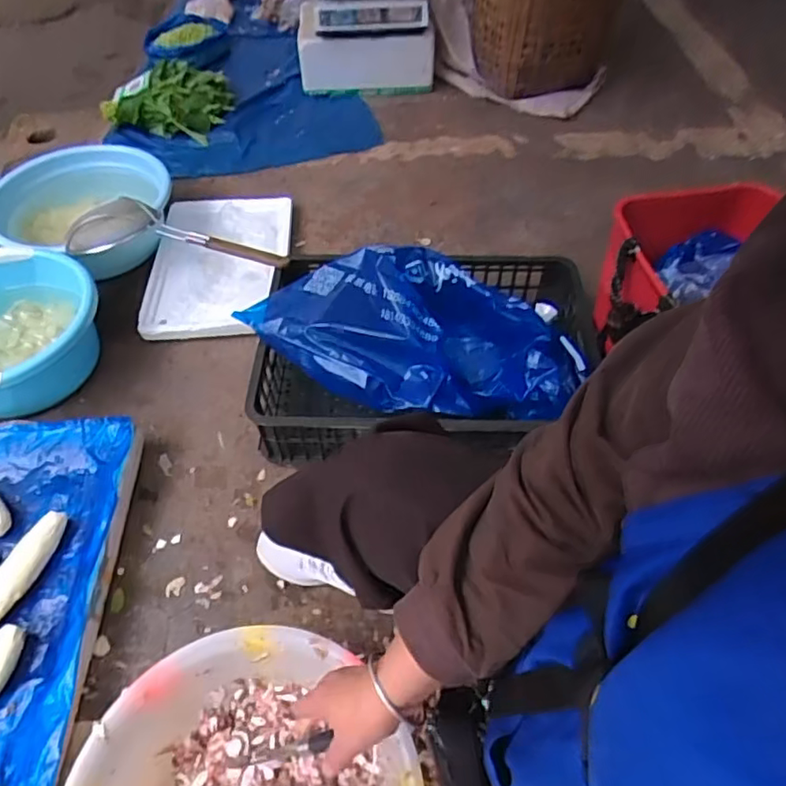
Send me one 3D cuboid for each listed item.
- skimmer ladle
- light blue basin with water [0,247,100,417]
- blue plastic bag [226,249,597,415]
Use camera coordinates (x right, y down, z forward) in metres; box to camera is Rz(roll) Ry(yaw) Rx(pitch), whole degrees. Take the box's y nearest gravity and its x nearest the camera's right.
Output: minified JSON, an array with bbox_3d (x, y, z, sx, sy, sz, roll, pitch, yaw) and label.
[{"bbox_3d":[-0.419,-0.326,1.147,0.430,0.064,0.130,2,53,1],"label":"skimmer ladle"},{"bbox_3d":[-0.727,-0.111,1.085,0.289,0.152,0.341,22,56,16],"label":"light blue basin with water"},{"bbox_3d":[0.024,-0.090,1.011,0.572,0.176,0.268,7,53,5],"label":"blue plastic bag"}]

